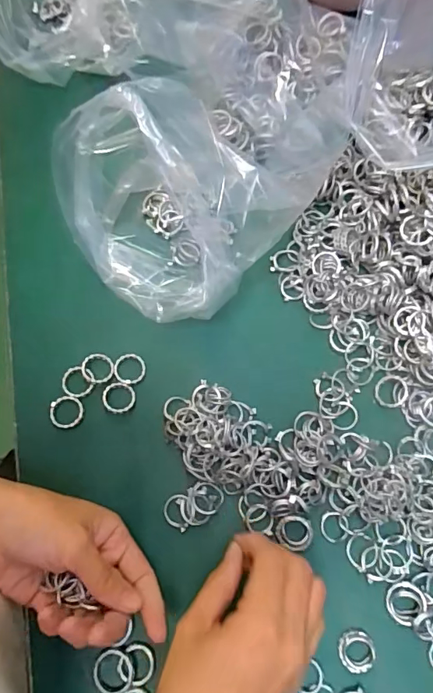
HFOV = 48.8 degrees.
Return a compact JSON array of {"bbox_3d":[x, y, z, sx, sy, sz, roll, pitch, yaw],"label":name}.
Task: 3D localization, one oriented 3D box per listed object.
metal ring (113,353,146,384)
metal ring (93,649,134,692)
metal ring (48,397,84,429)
[{"bbox_3d":[-0.066,0.017,0.364,0.024,0.006,0.024,0,73,0],"label":"metal ring"},{"bbox_3d":[-0.064,0.203,0.298,0.025,0.005,0.024,1,70,-3],"label":"metal ring"},{"bbox_3d":[-0.110,0.048,0.351,0.024,0.007,0.023,1,75,-4],"label":"metal ring"}]

